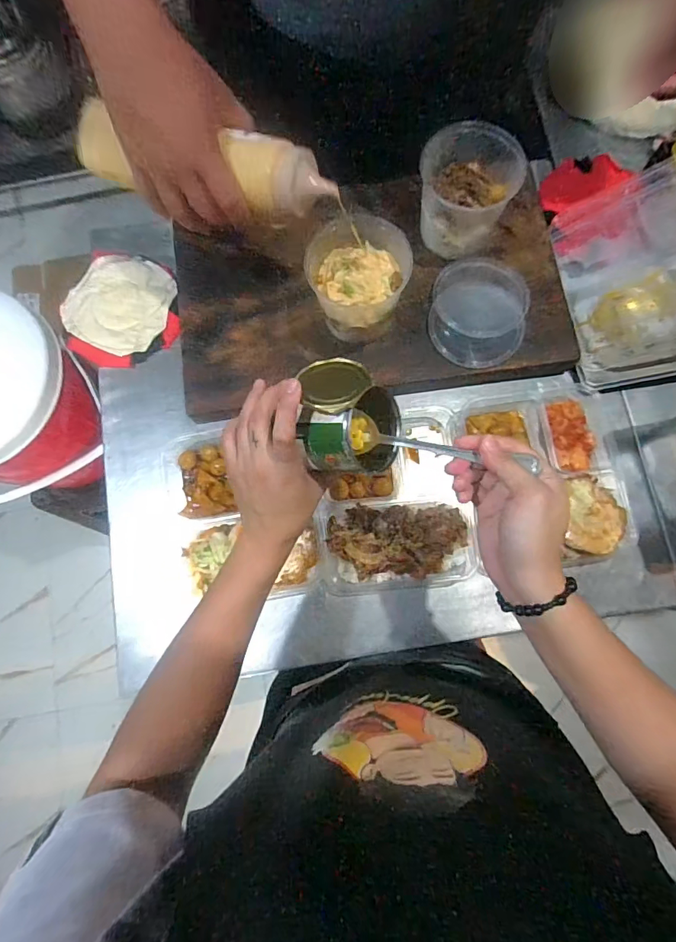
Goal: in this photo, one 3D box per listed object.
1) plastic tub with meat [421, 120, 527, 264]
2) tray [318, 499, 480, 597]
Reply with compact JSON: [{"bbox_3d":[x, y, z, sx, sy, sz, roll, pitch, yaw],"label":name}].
[{"bbox_3d":[0.154,-0.342,0.566,0.110,0.092,0.116,0,79,1],"label":"plastic tub with meat"},{"bbox_3d":[0.070,0.088,0.554,0.176,0.049,0.099,-4,79,0],"label":"tray"}]

